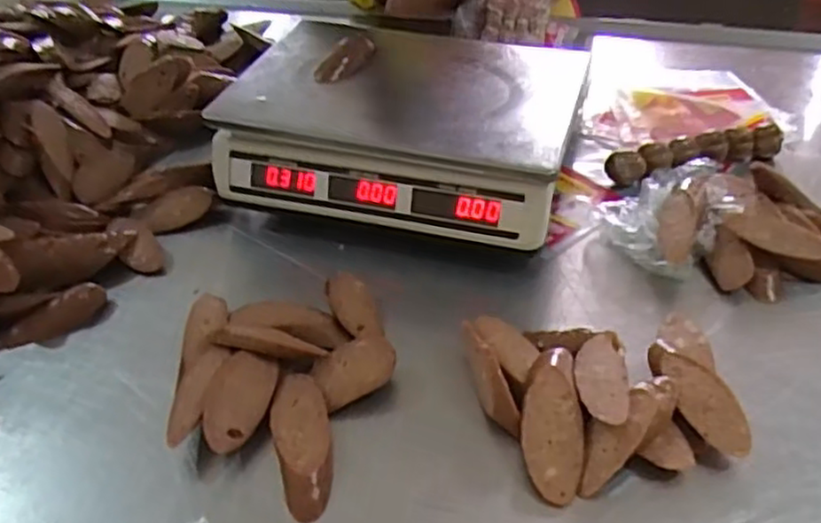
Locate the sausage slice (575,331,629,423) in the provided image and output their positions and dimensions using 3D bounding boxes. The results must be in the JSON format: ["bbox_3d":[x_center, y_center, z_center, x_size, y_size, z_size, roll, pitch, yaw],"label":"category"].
[{"bbox_3d":[0.133,0.078,0.484,0.033,0.011,0.087,5,40,9],"label":"sausage slice"}]

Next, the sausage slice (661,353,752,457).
[{"bbox_3d":[0.199,0.094,0.474,0.036,0.010,0.081,-21,53,-6],"label":"sausage slice"}]

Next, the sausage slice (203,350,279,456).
[{"bbox_3d":[-0.121,0.097,0.486,0.040,0.013,0.074,30,51,-16],"label":"sausage slice"}]

